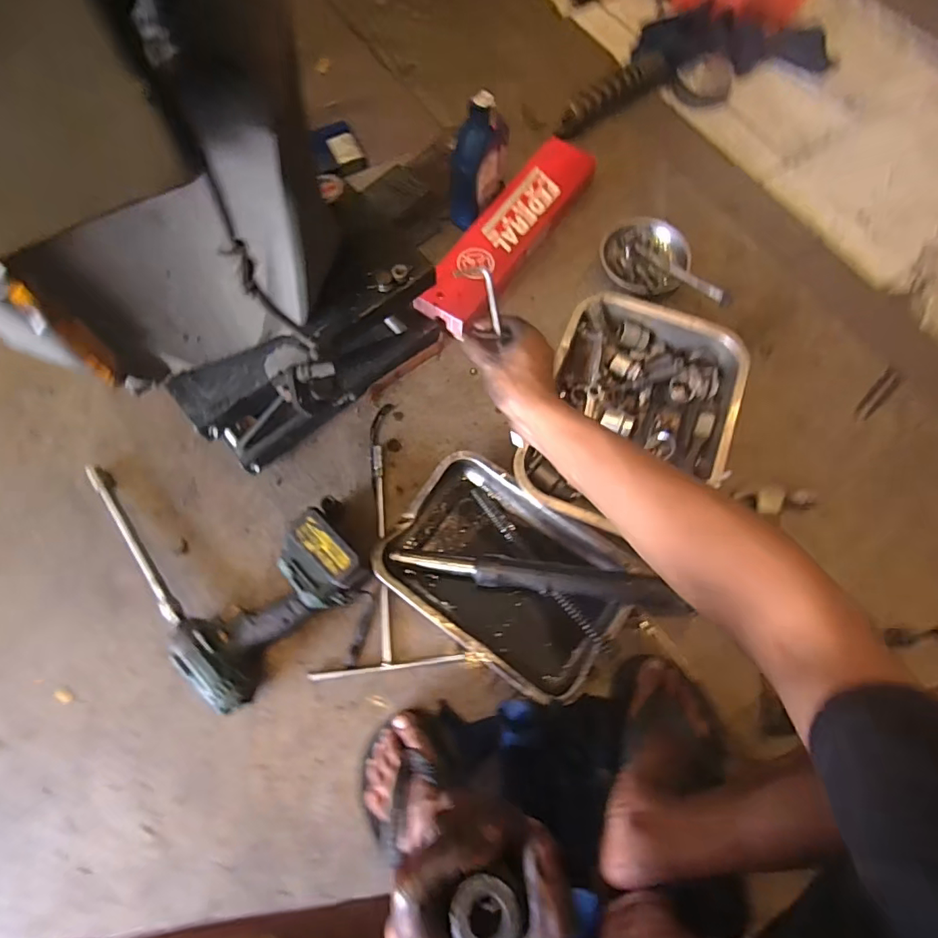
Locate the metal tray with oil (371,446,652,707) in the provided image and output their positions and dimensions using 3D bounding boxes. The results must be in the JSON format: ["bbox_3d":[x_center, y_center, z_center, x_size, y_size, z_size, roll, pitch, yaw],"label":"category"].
[{"bbox_3d":[0.049,0.135,0.668,0.305,0.060,0.217,35,74,13],"label":"metal tray with oil"}]

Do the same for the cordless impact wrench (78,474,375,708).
[{"bbox_3d":[-0.318,0.081,0.678,0.256,0.077,0.406,-36,72,-11],"label":"cordless impact wrench"}]

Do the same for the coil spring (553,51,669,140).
[{"bbox_3d":[0.279,-0.731,0.984,0.289,0.067,0.061,-36,74,-17],"label":"coil spring"}]

